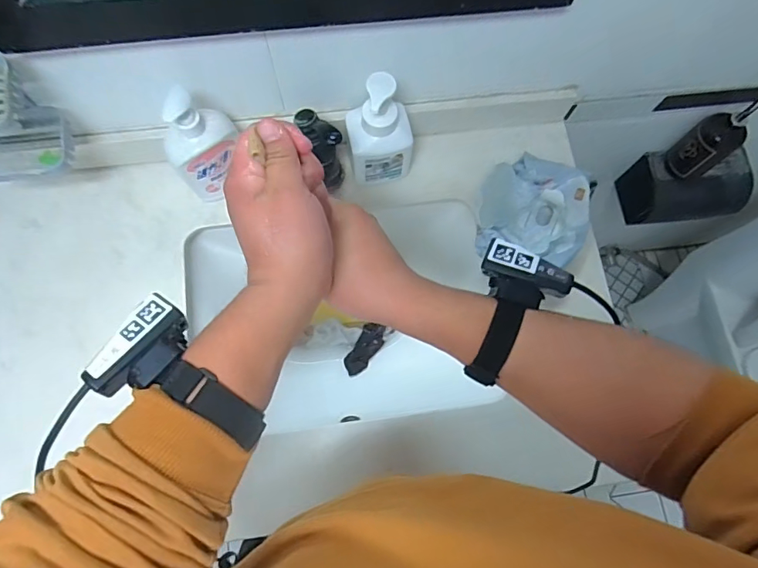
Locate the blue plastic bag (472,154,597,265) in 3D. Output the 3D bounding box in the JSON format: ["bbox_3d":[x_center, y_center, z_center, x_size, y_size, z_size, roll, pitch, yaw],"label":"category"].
[{"bbox_3d":[0.226,-0.104,0.696,0.156,0.058,0.171,12,75,1],"label":"blue plastic bag"}]

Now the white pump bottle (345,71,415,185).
[{"bbox_3d":[0.001,-0.207,0.634,0.085,0.166,0.071,-13,76,-5],"label":"white pump bottle"}]

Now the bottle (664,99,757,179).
[{"bbox_3d":[0.593,-0.262,0.814,0.059,0.243,0.078,-21,77,-7],"label":"bottle"}]

